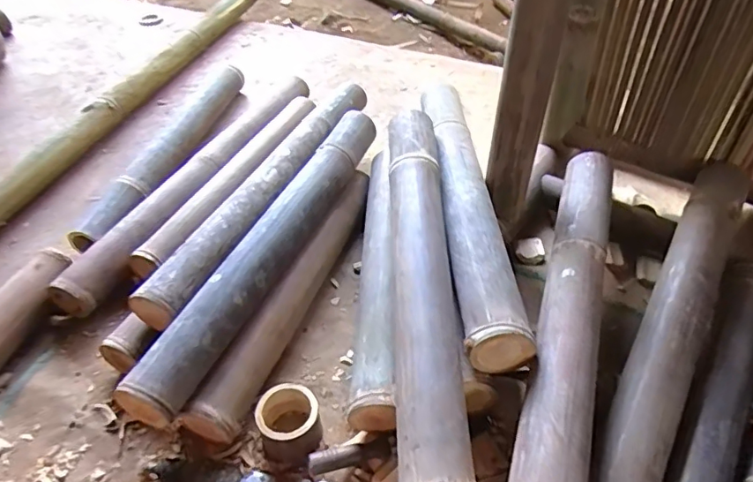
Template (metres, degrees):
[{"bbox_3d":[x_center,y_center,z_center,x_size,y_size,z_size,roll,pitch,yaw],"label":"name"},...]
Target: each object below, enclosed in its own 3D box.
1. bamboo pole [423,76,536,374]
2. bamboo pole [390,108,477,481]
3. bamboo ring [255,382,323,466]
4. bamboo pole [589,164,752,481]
[{"bbox_3d":[0.129,-0.080,0.806,0.082,0.056,0.595,-4,46,0],"label":"bamboo pole"},{"bbox_3d":[0.058,0.033,0.695,0.081,0.073,0.616,-2,46,2],"label":"bamboo pole"},{"bbox_3d":[-0.111,0.228,0.656,0.075,0.059,0.076,-2,46,2],"label":"bamboo ring"},{"bbox_3d":[0.394,0.102,0.675,0.079,0.088,0.626,25,53,25],"label":"bamboo pole"}]

